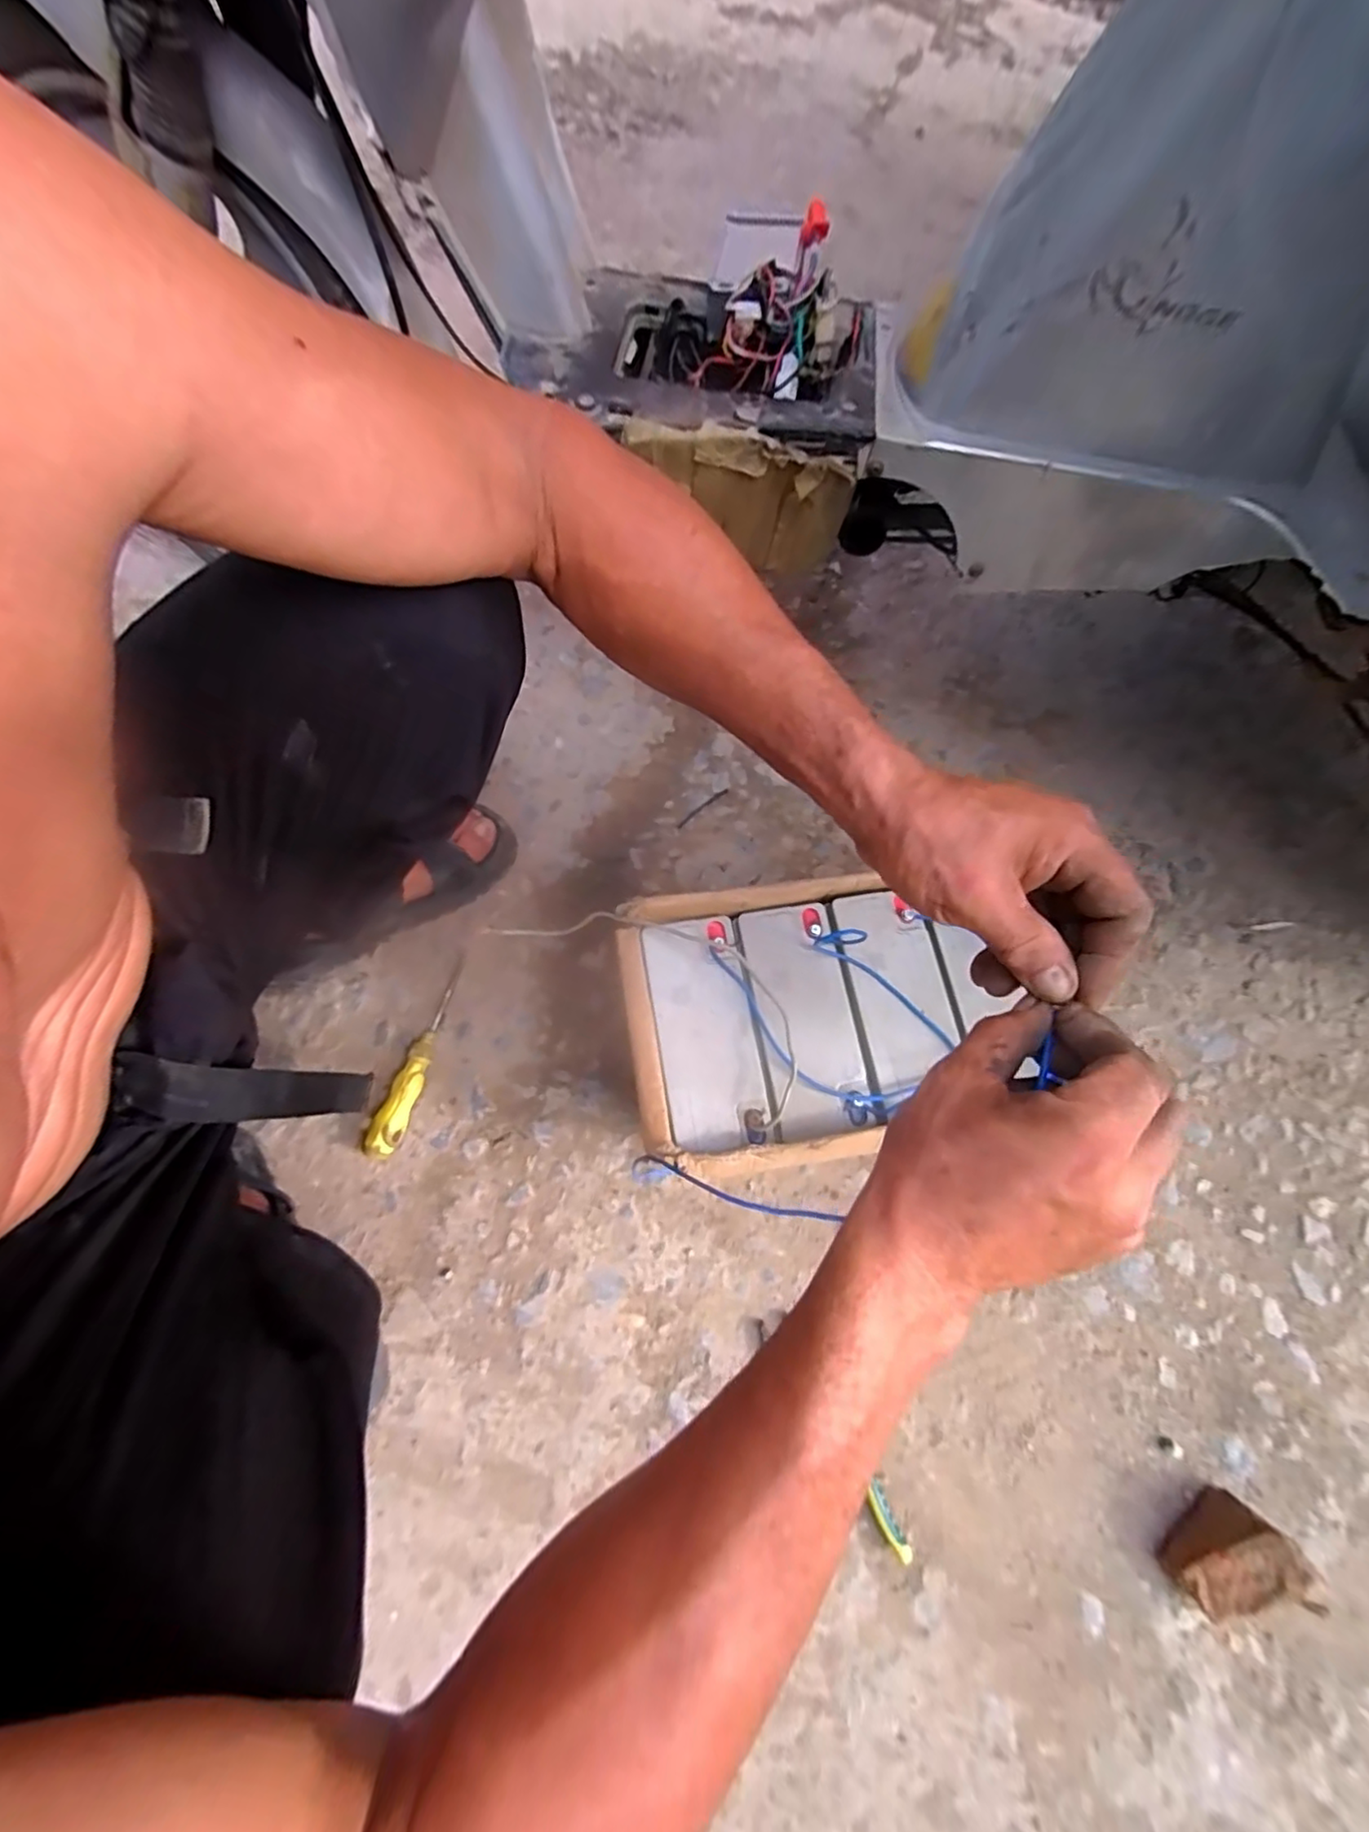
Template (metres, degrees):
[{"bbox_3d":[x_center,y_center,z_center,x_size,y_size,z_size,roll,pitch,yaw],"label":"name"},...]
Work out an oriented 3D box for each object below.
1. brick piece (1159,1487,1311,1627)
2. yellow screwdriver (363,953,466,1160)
[{"bbox_3d":[0.445,0.528,0.501,0.084,0.053,0.064,-41,78,-14],"label":"brick piece"},{"bbox_3d":[-0.259,0.136,0.610,0.029,0.028,0.197,16,72,3],"label":"yellow screwdriver"}]

